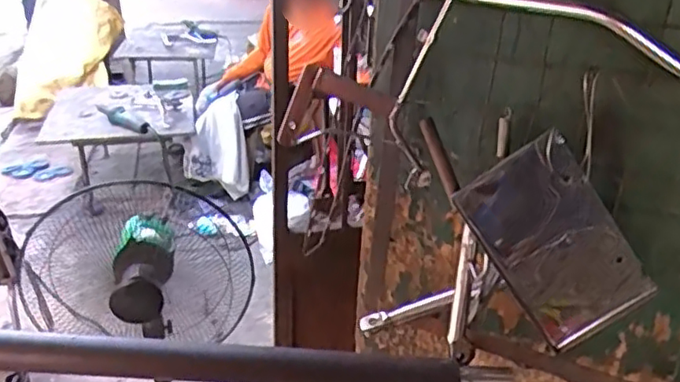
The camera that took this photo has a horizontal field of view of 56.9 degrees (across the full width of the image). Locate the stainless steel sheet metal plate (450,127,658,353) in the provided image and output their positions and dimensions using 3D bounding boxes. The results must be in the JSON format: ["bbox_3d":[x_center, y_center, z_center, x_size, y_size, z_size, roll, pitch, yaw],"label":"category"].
[{"bbox_3d":[0.243,0.060,0.711,0.134,0.236,0.018,-34,16,11],"label":"stainless steel sheet metal plate"}]

